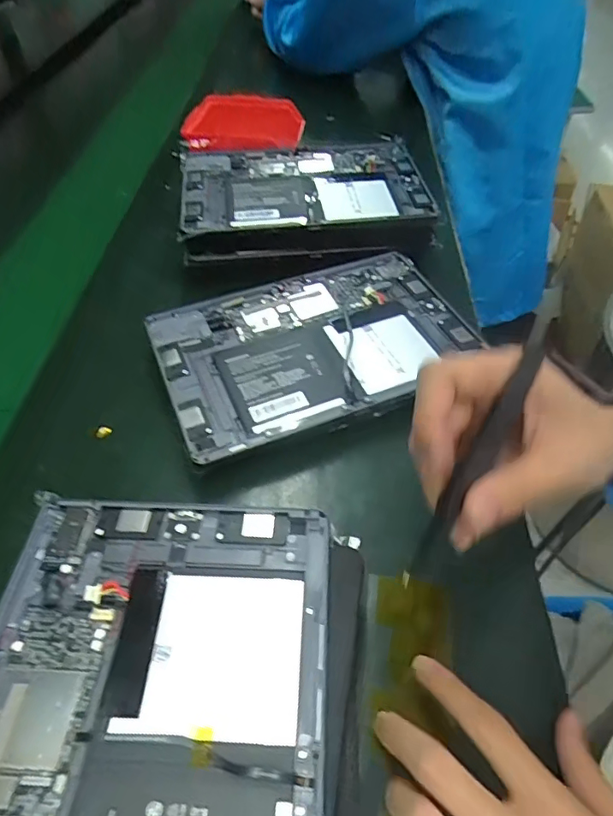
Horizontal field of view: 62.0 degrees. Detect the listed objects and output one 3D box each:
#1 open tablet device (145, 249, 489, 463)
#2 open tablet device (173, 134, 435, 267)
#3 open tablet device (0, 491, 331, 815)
[{"bbox_3d":[0.007,-0.060,0.423,0.246,0.011,0.173,-19,51,-13],"label":"open tablet device"},{"bbox_3d":[-0.003,-0.231,0.542,0.251,0.024,0.189,-9,49,-4],"label":"open tablet device"},{"bbox_3d":[-0.076,0.154,0.217,0.163,0.016,0.250,1,50,5],"label":"open tablet device"}]

